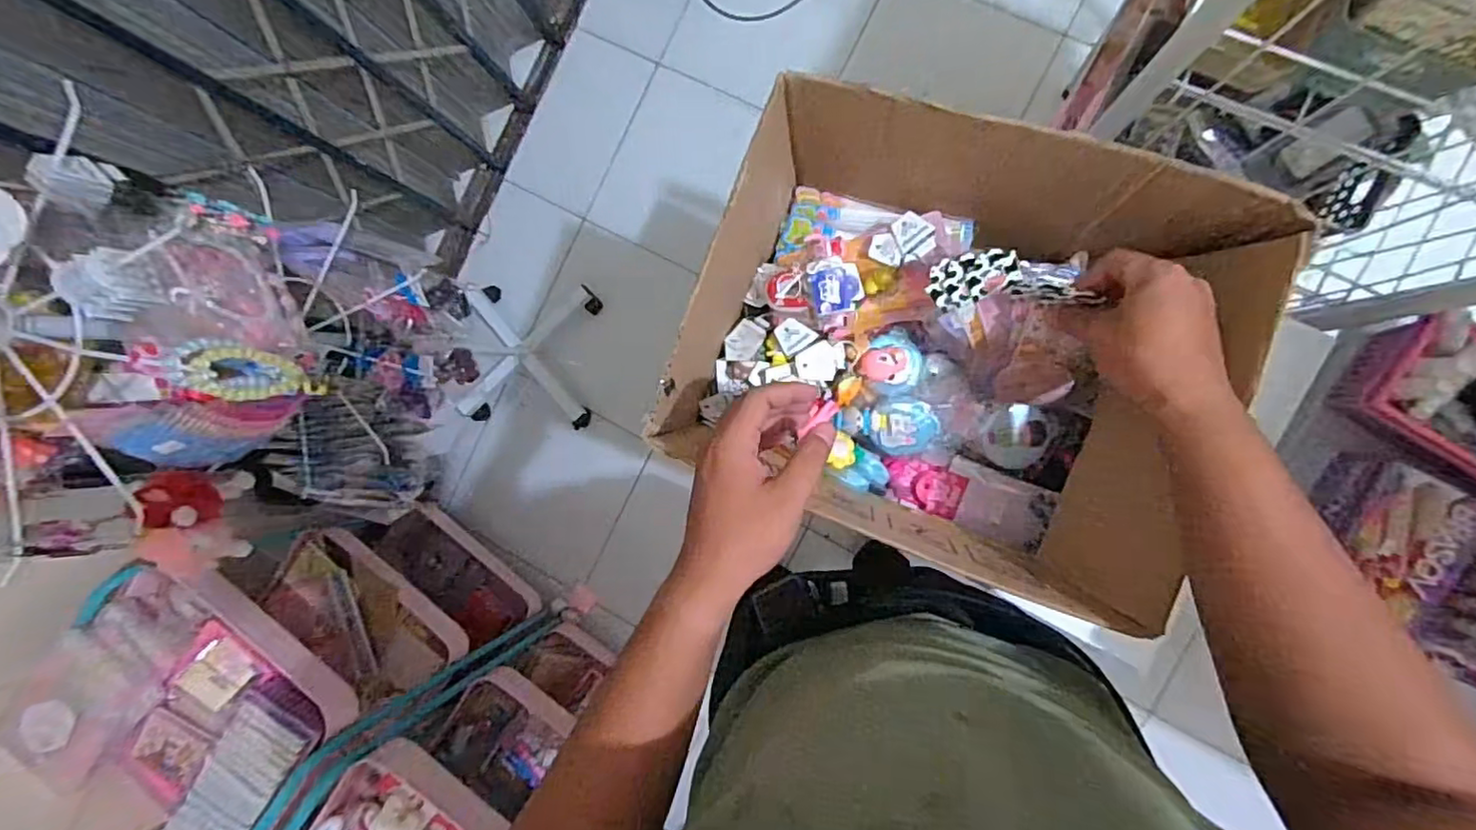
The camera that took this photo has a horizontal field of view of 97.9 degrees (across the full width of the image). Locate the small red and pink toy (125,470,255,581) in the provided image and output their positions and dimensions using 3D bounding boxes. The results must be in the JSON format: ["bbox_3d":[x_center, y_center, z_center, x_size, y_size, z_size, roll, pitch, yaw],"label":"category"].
[{"bbox_3d":[-0.534,0.111,0.634,0.043,0.104,0.103,7,91,8],"label":"small red and pink toy"}]

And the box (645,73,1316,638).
[{"bbox_3d":[0.179,-0.062,0.595,0.397,0.208,0.324,21,93,8],"label":"box"}]

